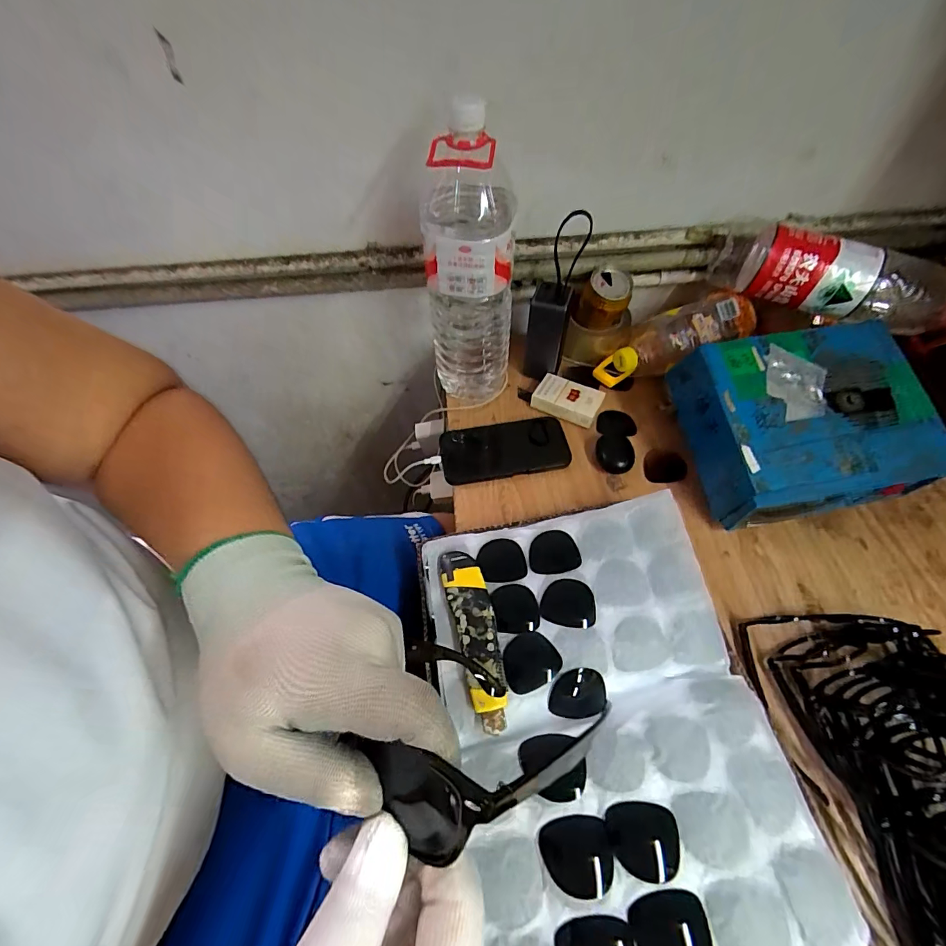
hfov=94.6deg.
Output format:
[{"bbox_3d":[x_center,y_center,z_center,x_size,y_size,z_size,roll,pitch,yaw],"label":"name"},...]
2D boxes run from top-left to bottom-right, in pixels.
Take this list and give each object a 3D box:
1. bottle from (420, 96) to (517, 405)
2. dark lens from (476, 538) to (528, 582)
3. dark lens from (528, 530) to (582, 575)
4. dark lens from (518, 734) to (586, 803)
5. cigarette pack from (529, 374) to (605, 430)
[{"bbox_3d":[-0.004,-0.218,0.519,0.098,0.313,0.086,4,56,5],"label":"bottle"},{"bbox_3d":[0.029,0.089,0.446,0.049,0.007,0.046,-3,55,0],"label":"dark lens"},{"bbox_3d":[0.082,0.081,0.449,0.052,0.004,0.045,-11,56,-6],"label":"dark lens"},{"bbox_3d":[0.064,0.239,0.355,0.052,0.012,0.044,3,56,4],"label":"dark lens"},{"bbox_3d":[0.132,-0.104,0.609,0.087,0.025,0.055,23,59,16],"label":"cigarette pack"}]

